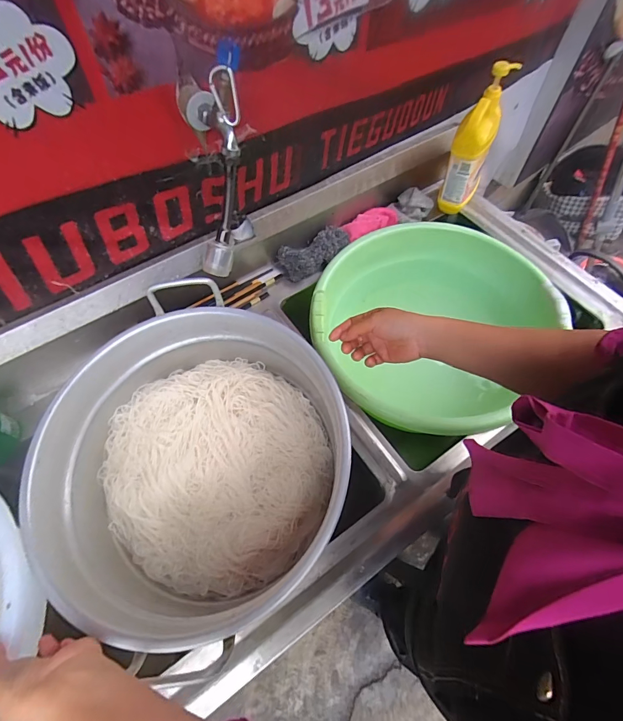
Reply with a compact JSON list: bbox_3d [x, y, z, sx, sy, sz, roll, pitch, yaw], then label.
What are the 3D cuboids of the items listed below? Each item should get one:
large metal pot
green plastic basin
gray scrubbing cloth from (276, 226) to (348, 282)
[{"bbox_3d":[-0.169,0.154,0.584,0.429,0.206,0.422,-1,61,2],"label":"large metal pot"},{"bbox_3d":[0.241,-0.069,0.784,0.450,0.184,0.499,39,70,21],"label":"green plastic basin"},{"bbox_3d":[0.007,-0.231,0.779,0.073,0.048,0.153,40,71,21],"label":"gray scrubbing cloth"}]

